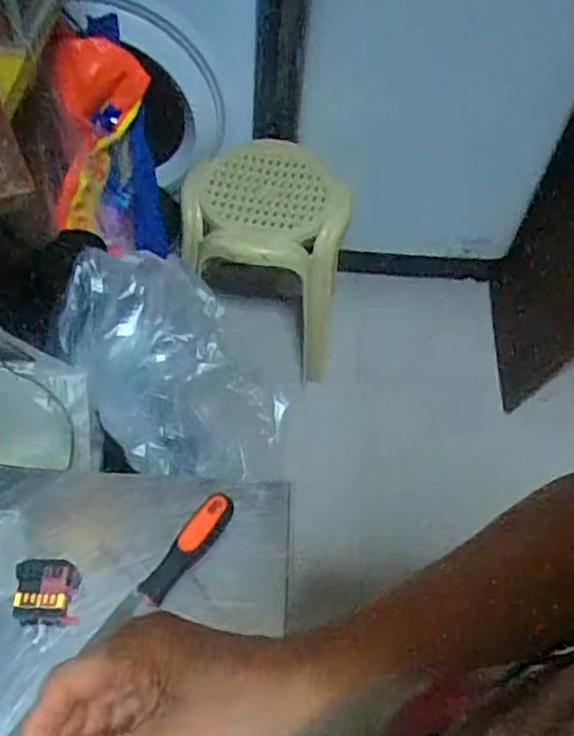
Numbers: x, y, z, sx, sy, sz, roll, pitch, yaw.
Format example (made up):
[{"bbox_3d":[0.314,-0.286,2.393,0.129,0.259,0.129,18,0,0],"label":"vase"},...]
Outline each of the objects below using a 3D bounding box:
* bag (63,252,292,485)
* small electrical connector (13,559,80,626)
[{"bbox_3d":[-0.145,-0.006,0.882,0.223,0.211,0.257,-21,58,-19],"label":"bag"},{"bbox_3d":[-0.192,0.179,0.561,0.045,0.026,0.047,1,54,-4],"label":"small electrical connector"}]

